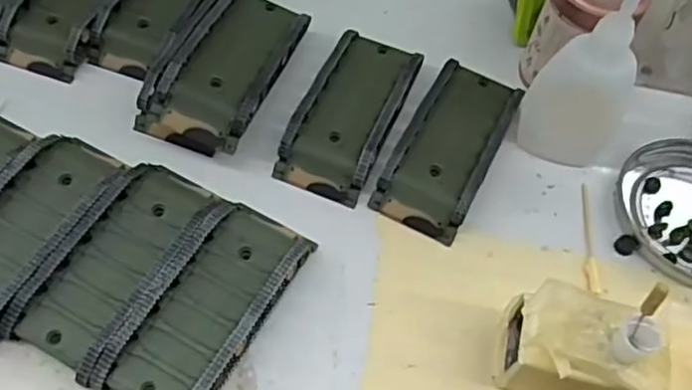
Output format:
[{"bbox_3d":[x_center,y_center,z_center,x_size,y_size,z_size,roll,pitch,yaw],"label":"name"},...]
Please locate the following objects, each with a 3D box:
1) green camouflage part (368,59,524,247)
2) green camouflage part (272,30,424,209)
[{"bbox_3d":[0.052,-0.025,0.323,0.042,0.018,0.097,26,60,11],"label":"green camouflage part"},{"bbox_3d":[0.004,-0.042,0.330,0.045,0.018,0.094,22,59,9],"label":"green camouflage part"}]

